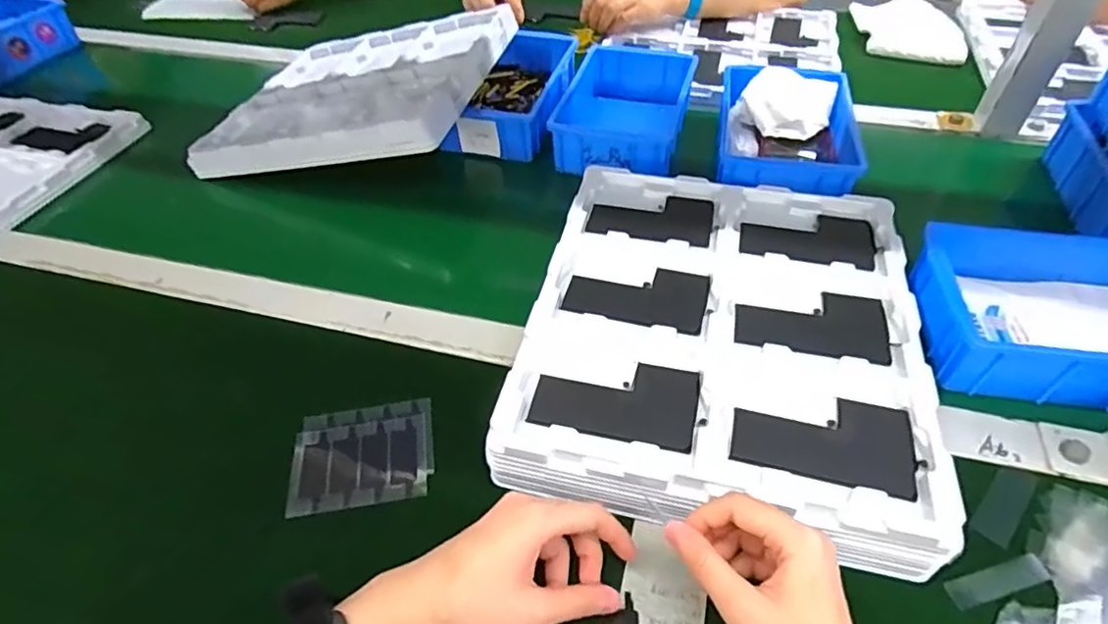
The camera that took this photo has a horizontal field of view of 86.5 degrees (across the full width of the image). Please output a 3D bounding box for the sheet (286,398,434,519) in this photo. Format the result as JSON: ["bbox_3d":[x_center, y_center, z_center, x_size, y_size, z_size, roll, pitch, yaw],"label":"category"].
[{"bbox_3d":[-0.136,0.102,0.420,0.097,0.009,0.074,-7,48,-5],"label":"sheet"}]

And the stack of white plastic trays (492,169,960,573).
[{"bbox_3d":[0.126,0.013,0.453,0.270,0.048,0.312,10,49,11],"label":"stack of white plastic trays"}]

